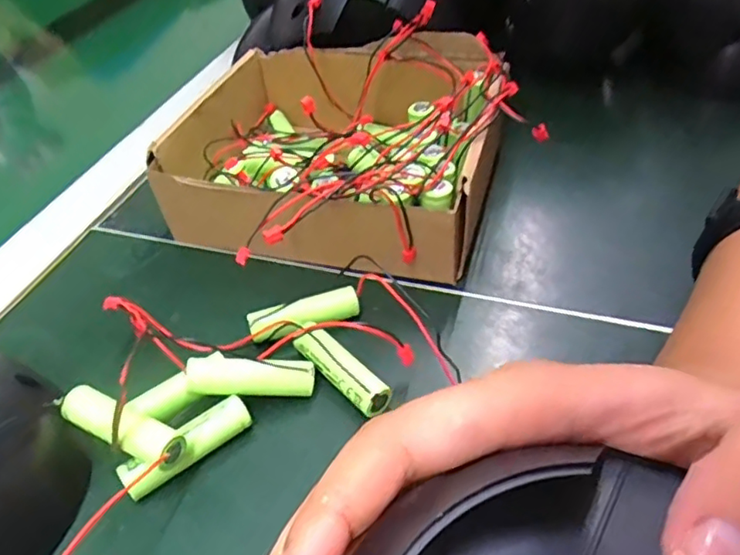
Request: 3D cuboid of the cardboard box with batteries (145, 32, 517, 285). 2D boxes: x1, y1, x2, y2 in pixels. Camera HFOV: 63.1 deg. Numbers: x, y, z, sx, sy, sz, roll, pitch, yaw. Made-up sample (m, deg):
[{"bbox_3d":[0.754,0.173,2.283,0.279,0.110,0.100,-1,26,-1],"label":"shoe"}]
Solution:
[{"bbox_3d":[-0.013,-0.079,0.334,0.178,0.067,0.153,9,46,15],"label":"cardboard box with batteries"}]

